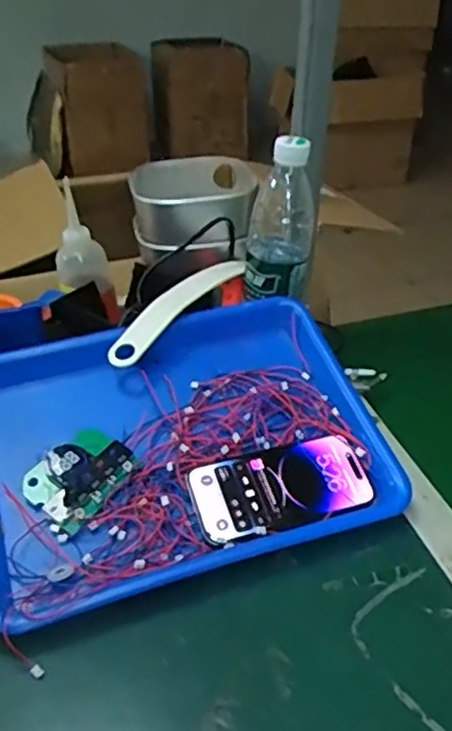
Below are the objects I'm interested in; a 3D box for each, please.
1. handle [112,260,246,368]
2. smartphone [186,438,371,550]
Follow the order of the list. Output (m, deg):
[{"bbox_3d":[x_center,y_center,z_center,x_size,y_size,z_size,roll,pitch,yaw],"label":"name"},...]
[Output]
[{"bbox_3d":[-0.043,-0.059,0.654,0.032,0.034,0.199,21,40,28],"label":"handle"},{"bbox_3d":[0.046,0.098,0.530,0.143,0.013,0.081,-13,37,-17],"label":"smartphone"}]

